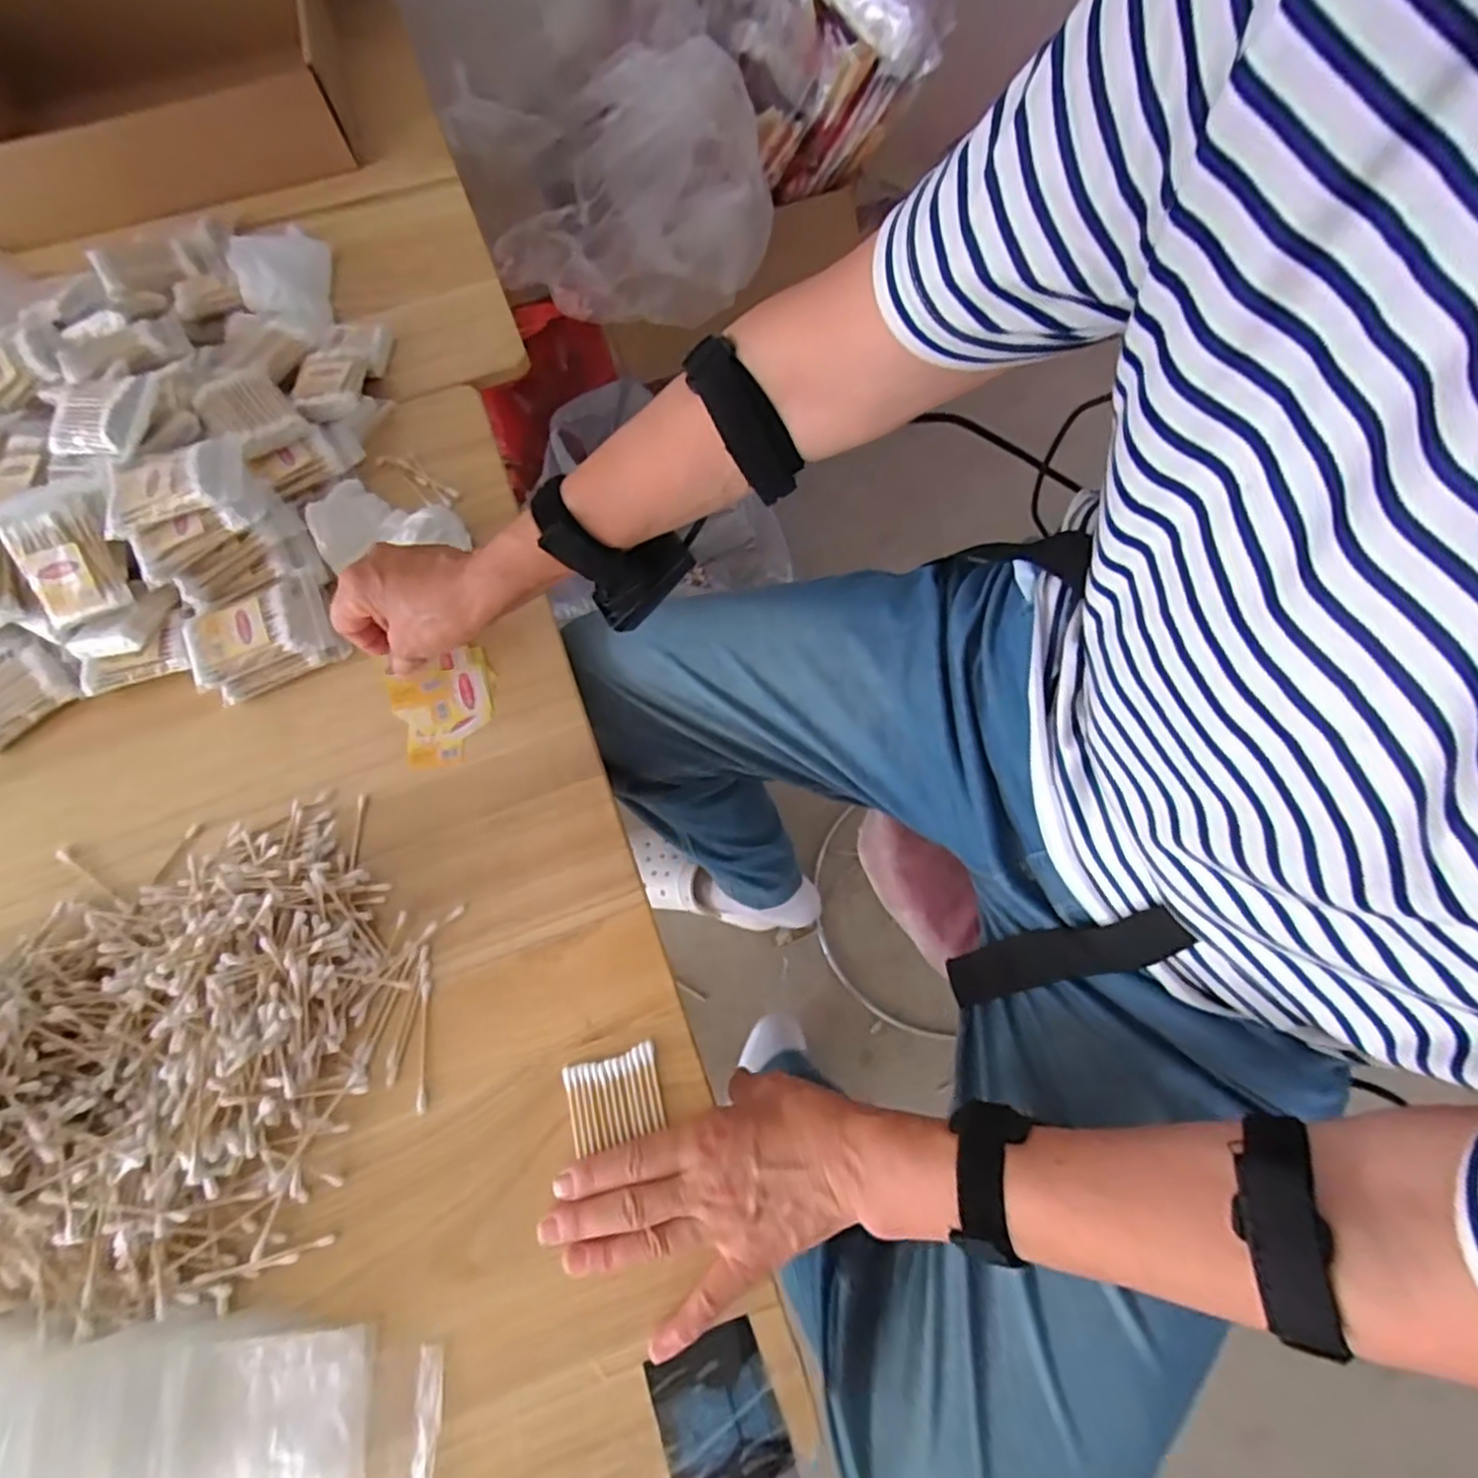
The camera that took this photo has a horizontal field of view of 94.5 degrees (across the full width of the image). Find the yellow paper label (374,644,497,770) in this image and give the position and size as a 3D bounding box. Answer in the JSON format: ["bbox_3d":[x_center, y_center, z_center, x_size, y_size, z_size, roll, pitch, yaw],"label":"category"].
[{"bbox_3d":[-0.210,-0.024,0.488,0.070,0.016,0.077,-21,71,-7],"label":"yellow paper label"}]

